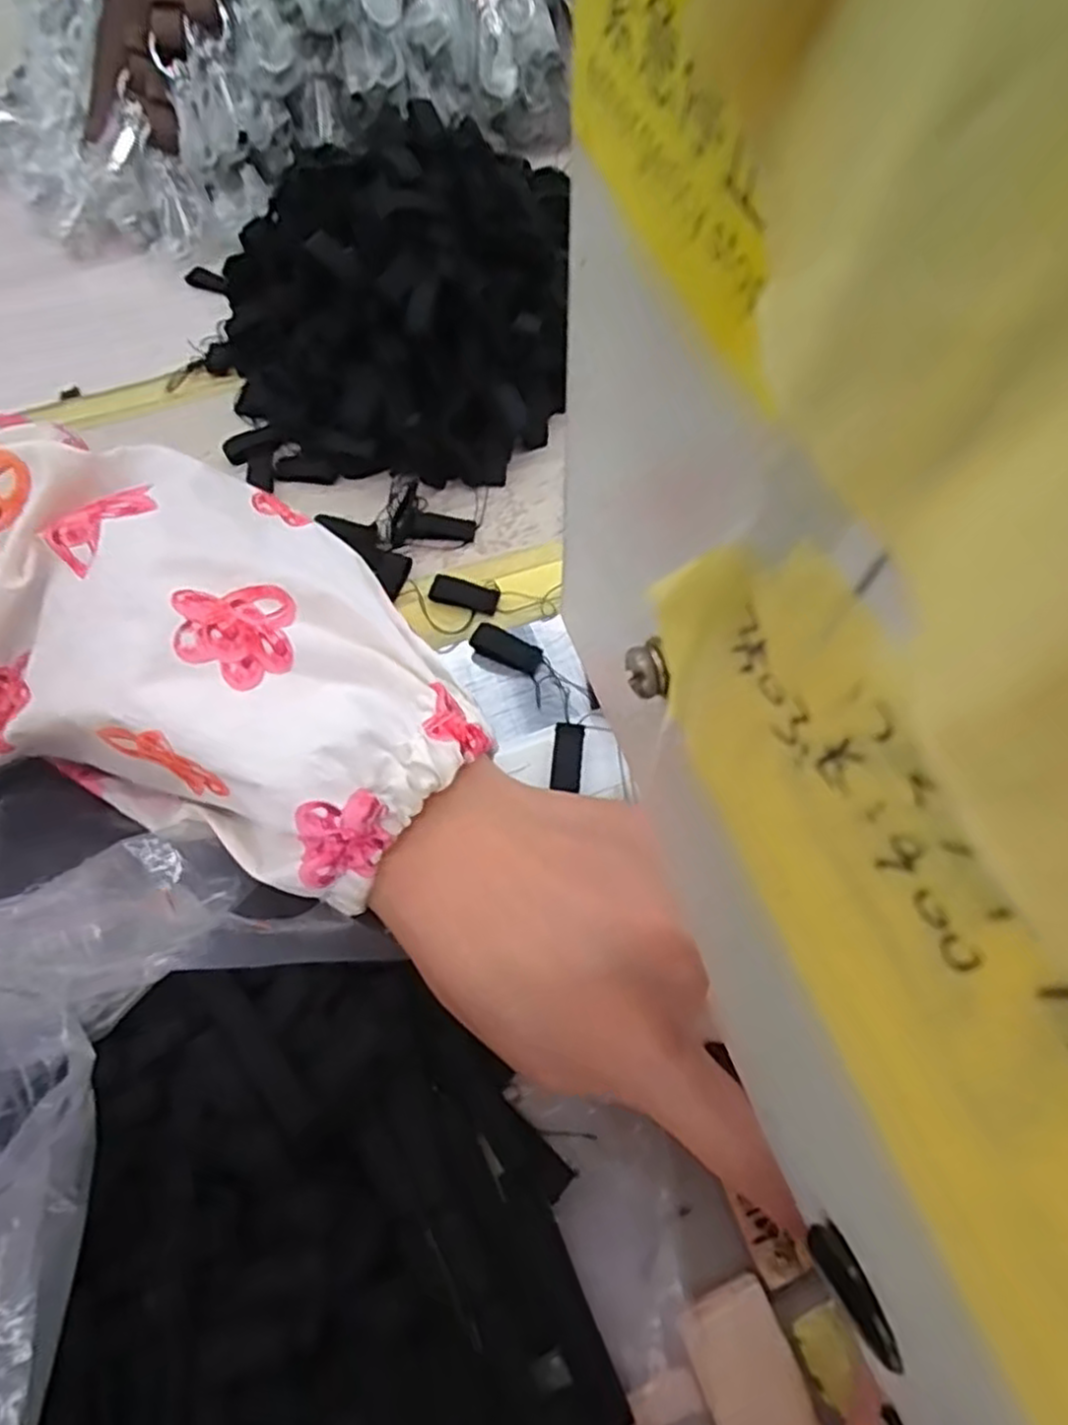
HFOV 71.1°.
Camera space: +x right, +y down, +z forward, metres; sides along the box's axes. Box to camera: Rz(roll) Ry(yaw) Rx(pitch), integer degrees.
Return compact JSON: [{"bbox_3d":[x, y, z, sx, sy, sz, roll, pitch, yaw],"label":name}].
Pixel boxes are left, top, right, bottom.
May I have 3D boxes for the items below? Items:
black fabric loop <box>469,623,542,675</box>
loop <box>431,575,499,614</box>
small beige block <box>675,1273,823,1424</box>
[{"bbox_3d":[-0.010,-0.024,0.271,0.026,0.006,0.011,23,65,12],"label":"black fabric loop"},{"bbox_3d":[-0.026,-0.045,0.280,0.027,0.004,0.010,14,63,8],"label":"loop"},{"bbox_3d":[0.050,0.155,0.171,0.023,0.004,0.037,-20,63,-10],"label":"small beige block"}]

